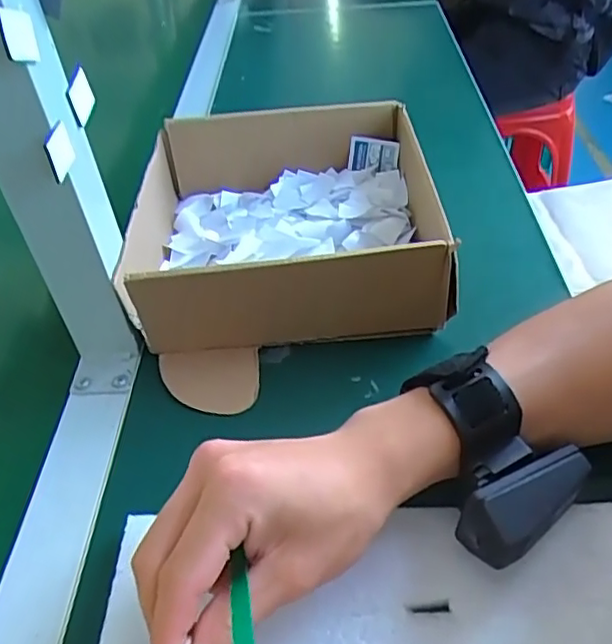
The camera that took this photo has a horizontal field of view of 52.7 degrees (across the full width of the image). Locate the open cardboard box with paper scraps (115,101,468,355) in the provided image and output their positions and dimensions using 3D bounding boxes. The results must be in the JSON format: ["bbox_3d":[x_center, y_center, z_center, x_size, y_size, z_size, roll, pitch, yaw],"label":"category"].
[{"bbox_3d":[-0.016,-0.082,0.464,0.208,0.068,0.215,-6,44,0],"label":"open cardboard box with paper scraps"}]

